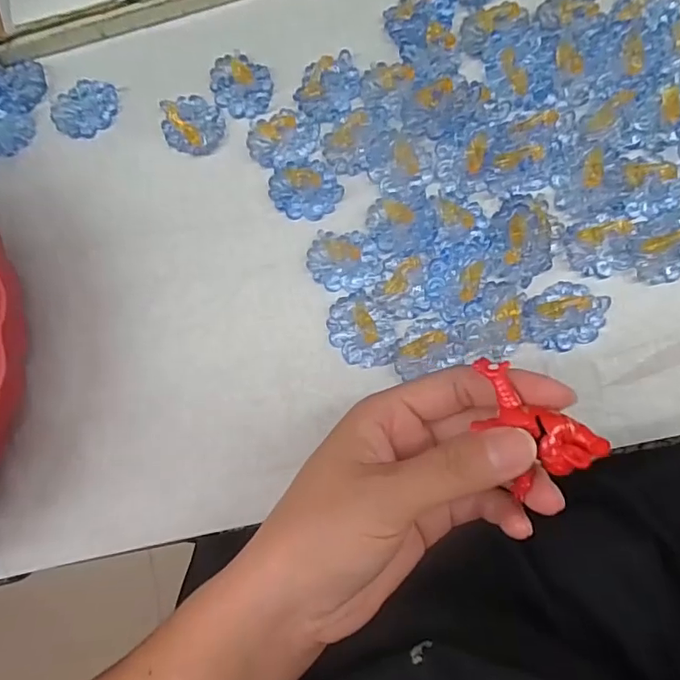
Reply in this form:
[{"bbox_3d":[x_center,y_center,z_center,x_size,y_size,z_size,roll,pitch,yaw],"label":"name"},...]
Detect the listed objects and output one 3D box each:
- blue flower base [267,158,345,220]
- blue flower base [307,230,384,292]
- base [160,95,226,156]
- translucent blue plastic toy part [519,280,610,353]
[{"bbox_3d":[-0.018,-0.078,0.272,0.036,0.006,0.030,-4,84,6],"label":"blue flower base"},{"bbox_3d":[0.002,-0.040,0.266,0.036,0.007,0.029,-3,84,6],"label":"blue flower base"},{"bbox_3d":[-0.080,-0.116,0.281,0.030,0.011,0.036,-35,82,2],"label":"base"},{"bbox_3d":[0.107,-0.012,0.250,0.039,0.008,0.030,-22,83,4],"label":"translucent blue plastic toy part"}]

